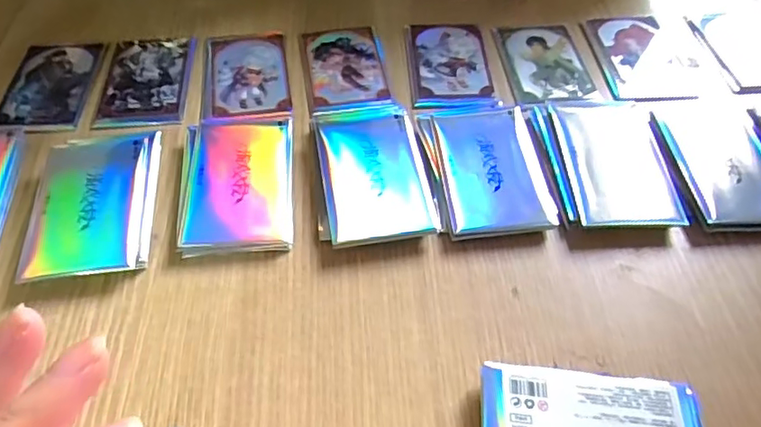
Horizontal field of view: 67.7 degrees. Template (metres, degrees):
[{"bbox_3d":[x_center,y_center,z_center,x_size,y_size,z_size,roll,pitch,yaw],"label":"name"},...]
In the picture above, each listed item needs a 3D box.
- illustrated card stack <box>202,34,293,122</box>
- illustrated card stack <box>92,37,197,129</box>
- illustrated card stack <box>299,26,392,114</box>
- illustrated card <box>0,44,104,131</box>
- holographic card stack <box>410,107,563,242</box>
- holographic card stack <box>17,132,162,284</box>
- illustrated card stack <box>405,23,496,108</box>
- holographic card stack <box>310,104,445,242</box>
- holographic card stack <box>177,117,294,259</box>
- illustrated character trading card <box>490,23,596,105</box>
[{"bbox_3d":[-0.095,-0.100,0.406,0.058,0.005,0.099,-8,52,-6],"label":"illustrated card stack"},{"bbox_3d":[-0.164,-0.097,0.401,0.059,0.004,0.093,-4,52,-2],"label":"illustrated card stack"},{"bbox_3d":[-0.027,-0.110,0.414,0.058,0.004,0.087,-8,52,-6],"label":"illustrated card stack"},{"bbox_3d":[-0.230,-0.089,0.395,0.055,0.005,0.093,-1,53,-6],"label":"illustrated card"},{"bbox_3d":[0.064,-0.028,0.346,0.068,0.013,0.094,-6,52,-4],"label":"holographic card stack"},{"bbox_3d":[-0.164,-0.006,0.326,0.063,0.016,0.093,-6,52,-4],"label":"holographic card stack"},{"bbox_3d":[0.050,-0.115,0.419,0.058,0.004,0.090,-2,52,-1],"label":"illustrated card stack"},{"bbox_3d":[-0.007,-0.028,0.345,0.066,0.013,0.105,-9,52,-6],"label":"holographic card stack"},{"bbox_3d":[-0.085,-0.019,0.339,0.065,0.012,0.098,-6,52,-4],"label":"holographic card stack"},{"bbox_3d":[0.120,-0.115,0.417,0.059,0.004,0.083,-5,52,-4],"label":"illustrated character trading card"}]

